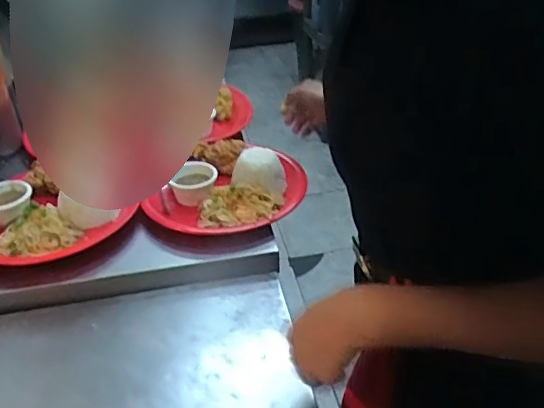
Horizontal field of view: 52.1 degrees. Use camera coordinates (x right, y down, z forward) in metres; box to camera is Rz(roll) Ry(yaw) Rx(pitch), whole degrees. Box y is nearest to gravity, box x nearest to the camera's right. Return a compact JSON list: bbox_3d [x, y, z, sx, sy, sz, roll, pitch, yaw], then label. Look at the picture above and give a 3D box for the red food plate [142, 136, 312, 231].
[{"bbox_3d":[-0.066,-0.035,0.837,0.221,0.060,0.195,3,34,9],"label":"red food plate"}]

